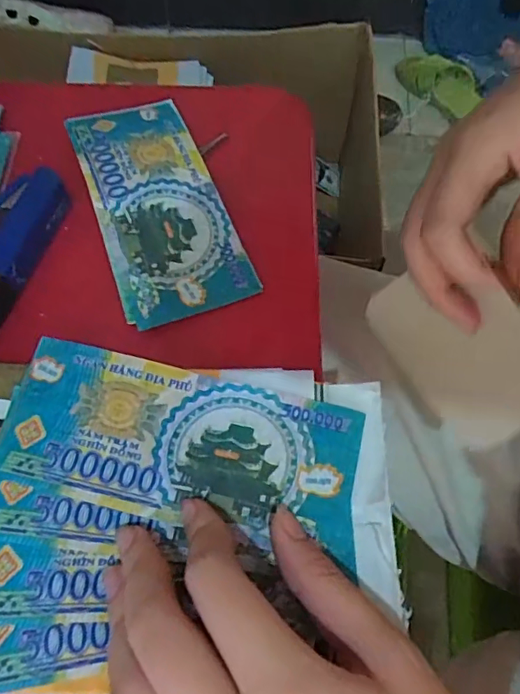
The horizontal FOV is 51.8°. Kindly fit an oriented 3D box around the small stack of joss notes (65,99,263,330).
[{"bbox_3d":[-0.055,-0.079,0.280,0.063,0.010,0.143,-20,64,-9],"label":"small stack of joss notes"}]

